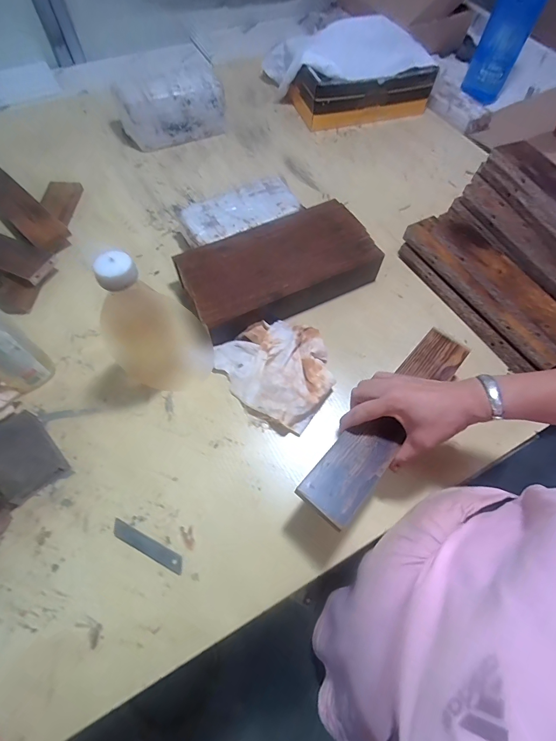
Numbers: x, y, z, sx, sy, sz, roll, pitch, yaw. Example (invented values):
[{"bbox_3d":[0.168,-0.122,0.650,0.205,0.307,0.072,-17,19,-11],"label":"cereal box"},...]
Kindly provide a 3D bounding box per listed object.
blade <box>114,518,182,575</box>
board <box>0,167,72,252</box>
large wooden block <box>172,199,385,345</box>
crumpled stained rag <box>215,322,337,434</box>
[{"bbox_3d":[-0.155,0.208,0.420,0.097,0.004,0.018,24,64,11],"label":"blade"},{"bbox_3d":[-0.487,-0.313,0.651,0.298,0.021,0.060,41,69,18],"label":"board"},{"bbox_3d":[0.004,-0.170,0.586,0.308,0.070,0.166,-24,65,-13],"label":"large wooden block"},{"bbox_3d":[0.002,-0.009,0.513,0.166,0.044,0.141,37,67,17],"label":"crumpled stained rag"}]

